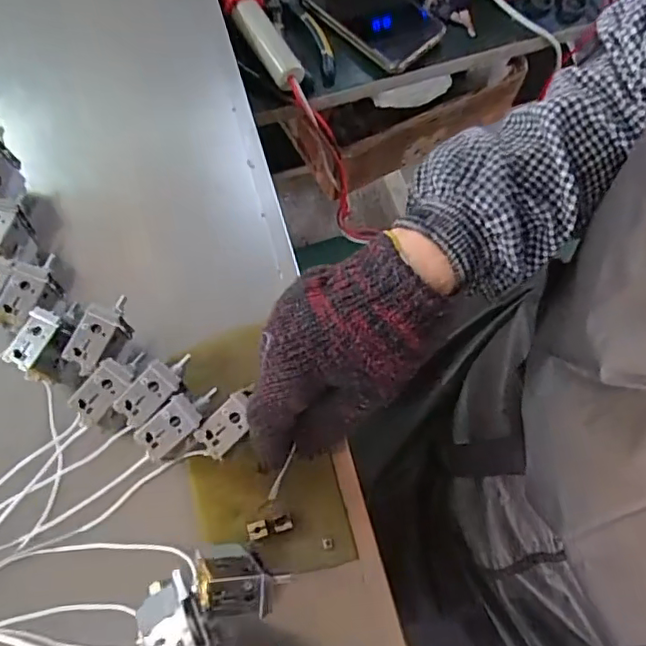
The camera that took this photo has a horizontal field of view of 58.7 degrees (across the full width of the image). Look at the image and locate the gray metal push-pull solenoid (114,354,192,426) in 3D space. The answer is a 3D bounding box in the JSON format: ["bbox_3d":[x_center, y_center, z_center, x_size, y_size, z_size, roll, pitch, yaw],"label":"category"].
[{"bbox_3d":[-0.103,0.040,0.360,0.023,0.018,0.053,42,74,12],"label":"gray metal push-pull solenoid"}]

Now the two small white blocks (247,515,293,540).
[{"bbox_3d":[-0.035,0.134,0.378,0.030,0.007,0.012,-9,71,-5],"label":"two small white blocks"}]

